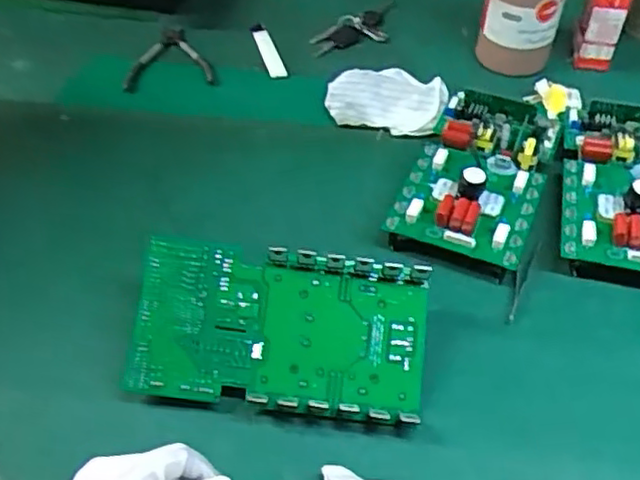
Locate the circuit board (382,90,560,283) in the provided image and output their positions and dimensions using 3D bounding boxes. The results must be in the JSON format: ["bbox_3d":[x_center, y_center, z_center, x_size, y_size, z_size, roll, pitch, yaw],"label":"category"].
[{"bbox_3d":[0.154,-0.070,0.659,0.129,0.040,0.202,16,51,15],"label":"circuit board"}]

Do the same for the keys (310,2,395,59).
[{"bbox_3d":[0.050,-0.276,0.894,0.142,0.027,0.046,-28,54,-21],"label":"keys"}]

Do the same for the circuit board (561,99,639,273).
[{"bbox_3d":[0.300,-0.058,0.641,0.124,0.034,0.192,10,50,10],"label":"circuit board"}]

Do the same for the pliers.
[{"bbox_3d":[-0.191,-0.234,0.855,0.112,0.027,0.118,-4,49,-3],"label":"pliers"}]

